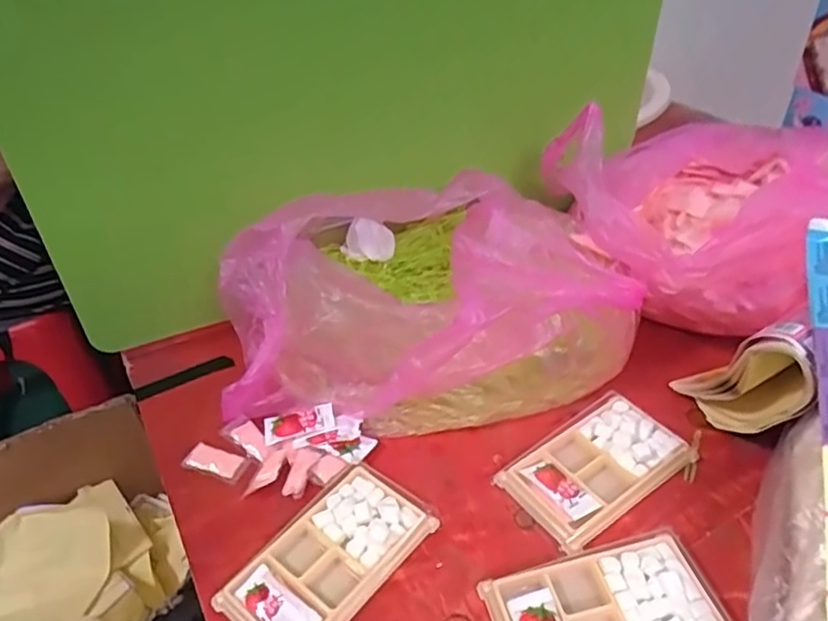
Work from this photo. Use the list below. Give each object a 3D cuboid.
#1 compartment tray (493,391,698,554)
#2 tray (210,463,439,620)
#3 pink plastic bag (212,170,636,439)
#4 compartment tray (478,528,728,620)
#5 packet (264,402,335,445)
[{"bbox_3d":[0.138,0.114,0.475,0.136,0.014,0.079,-26,44,-25],"label":"compartment tray"},{"bbox_3d":[-0.057,0.167,0.425,0.077,0.016,0.134,26,48,32],"label":"tray"},{"bbox_3d":[0.008,-0.022,0.543,0.336,0.146,0.204,-8,39,-5],"label":"pink plastic bag"},{"bbox_3d":[0.118,0.186,0.390,0.135,0.014,0.078,-12,39,-10],"label":"compartment tray"},{"bbox_3d":[-0.093,0.089,0.511,0.056,0.006,0.027,-11,39,-9],"label":"packet"}]

